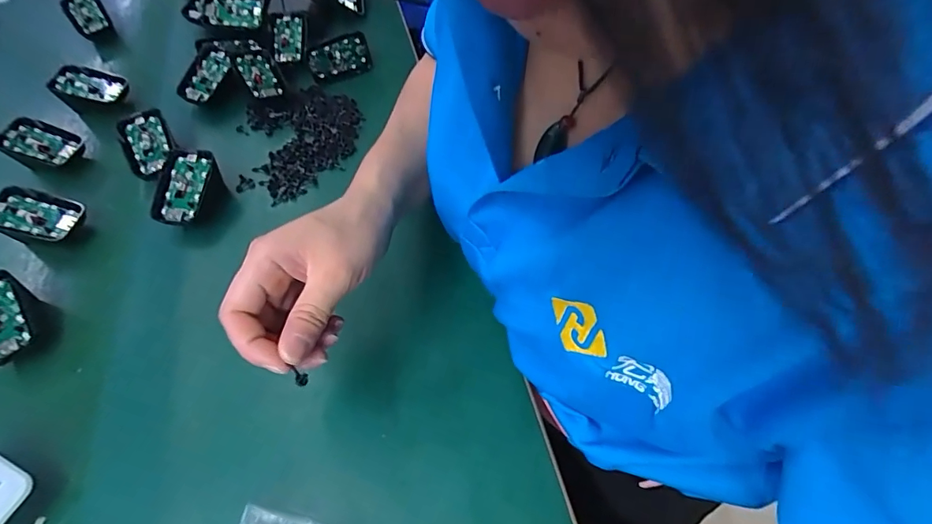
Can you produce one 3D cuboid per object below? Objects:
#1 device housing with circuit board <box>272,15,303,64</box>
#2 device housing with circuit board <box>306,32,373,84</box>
[{"bbox_3d":[-0.205,-0.257,0.552,0.032,0.006,0.067,-1,75,-9],"label":"device housing with circuit board"},{"bbox_3d":[-0.141,-0.226,0.536,0.070,0.039,0.008,-25,39,-10],"label":"device housing with circuit board"}]

